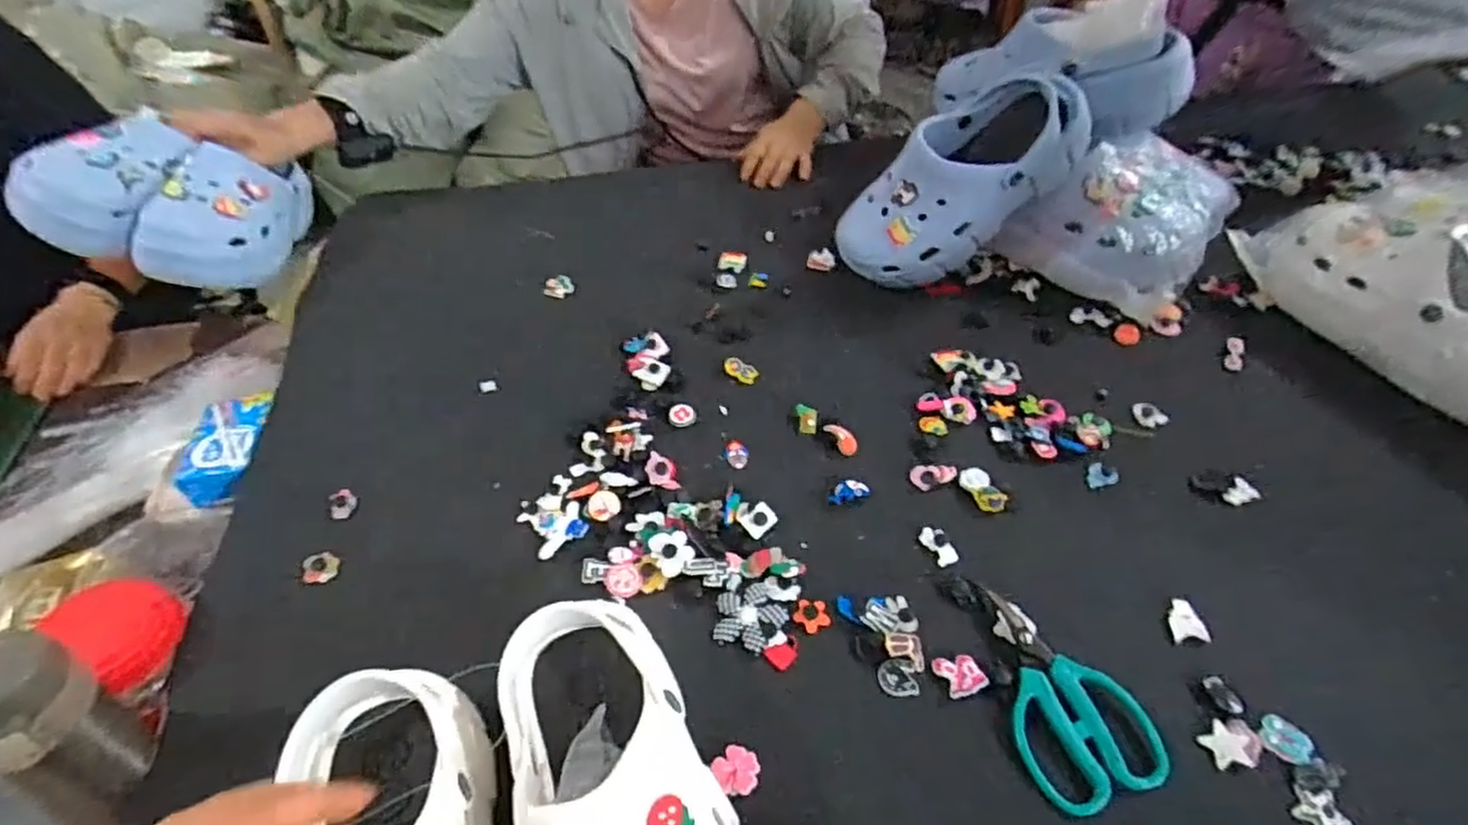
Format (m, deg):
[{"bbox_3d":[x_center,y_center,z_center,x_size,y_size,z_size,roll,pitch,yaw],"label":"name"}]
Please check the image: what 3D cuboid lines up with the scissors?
[{"bbox_3d":[0.205,0.173,0.466,0.079,0.015,0.149,-14,46,-12],"label":"scissors"}]

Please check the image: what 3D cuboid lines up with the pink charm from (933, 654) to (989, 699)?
[{"bbox_3d":[0.150,0.173,0.474,0.026,0.006,0.029,-16,47,-14],"label":"pink charm"}]

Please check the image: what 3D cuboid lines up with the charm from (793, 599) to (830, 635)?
[{"bbox_3d":[0.056,0.144,0.509,0.025,0.004,0.025,-1,45,1],"label":"charm"}]

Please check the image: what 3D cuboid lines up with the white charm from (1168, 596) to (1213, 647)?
[{"bbox_3d":[0.318,0.145,0.500,0.020,0.011,0.032,7,46,8],"label":"white charm"}]

